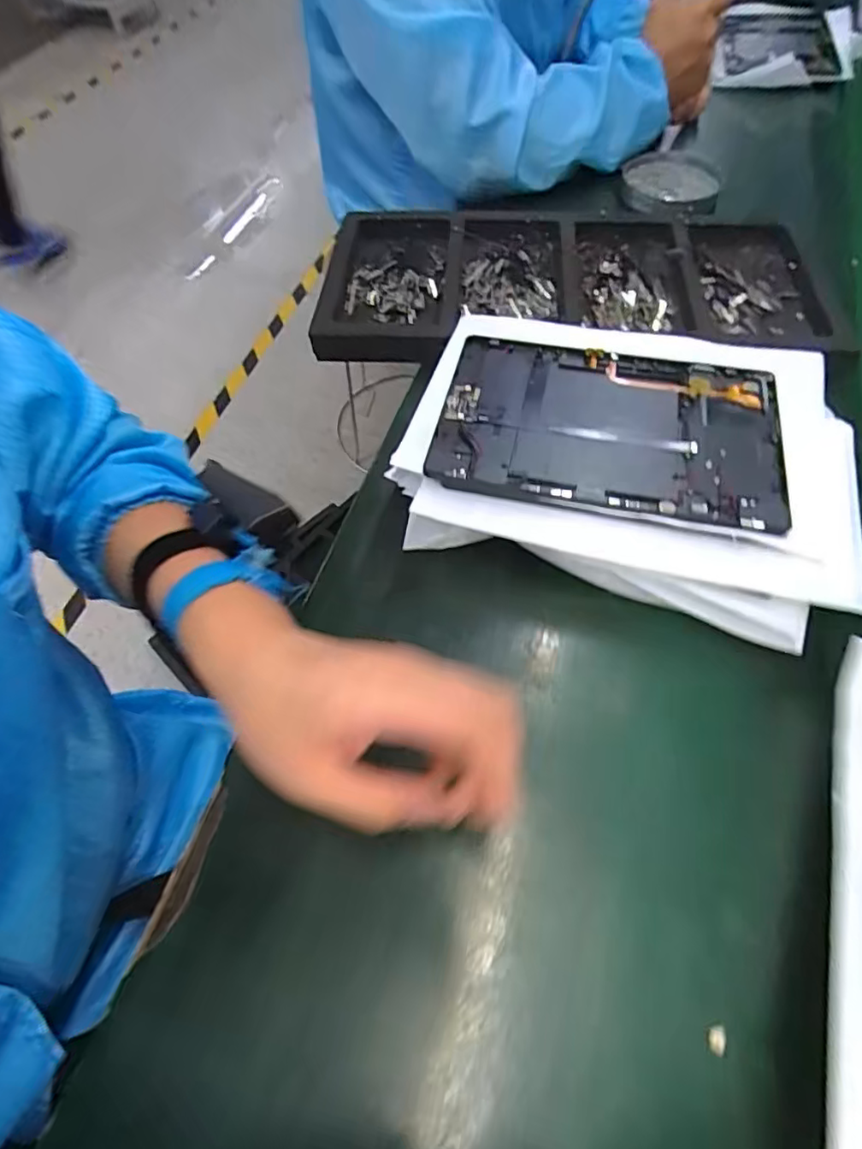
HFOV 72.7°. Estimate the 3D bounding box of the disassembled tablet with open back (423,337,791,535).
[{"bbox_3d":[0.123,-0.110,0.411,0.230,0.012,0.155,10,60,5],"label":"disassembled tablet with open back"}]

